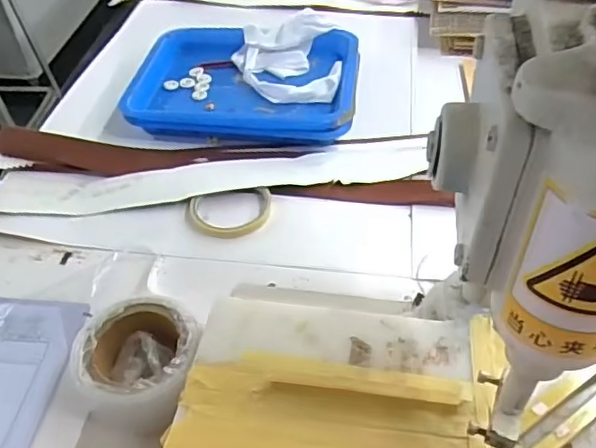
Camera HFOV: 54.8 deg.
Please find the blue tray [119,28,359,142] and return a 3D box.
[{"bbox_3d":[-0.068,-0.189,0.755,0.287,0.044,0.213,5,46,6],"label":"blue tray"}]

